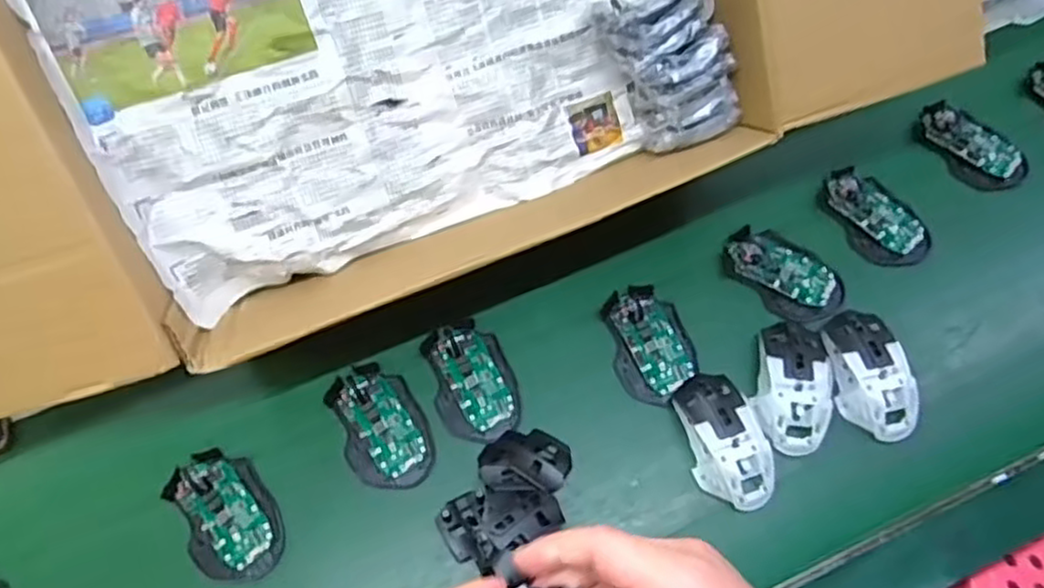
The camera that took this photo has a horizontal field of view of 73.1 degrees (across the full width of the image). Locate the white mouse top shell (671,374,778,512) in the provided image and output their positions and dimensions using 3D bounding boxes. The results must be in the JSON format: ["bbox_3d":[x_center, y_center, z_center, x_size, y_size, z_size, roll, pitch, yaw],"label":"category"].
[{"bbox_3d":[0.176,0.125,0.604,0.065,0.033,0.117,-12,68,-4],"label":"white mouse top shell"}]

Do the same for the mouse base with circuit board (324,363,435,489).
[{"bbox_3d":[-0.123,0.116,0.620,0.072,0.017,0.112,-23,67,-6],"label":"mouse base with circuit board"}]

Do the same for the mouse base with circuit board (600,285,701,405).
[{"bbox_3d":[0.120,0.044,0.647,0.073,0.017,0.107,-17,67,-3],"label":"mouse base with circuit board"}]

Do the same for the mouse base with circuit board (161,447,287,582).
[{"bbox_3d":[-0.248,0.186,0.592,0.073,0.021,0.112,-28,68,-8],"label":"mouse base with circuit board"}]

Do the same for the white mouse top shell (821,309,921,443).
[{"bbox_3d":[0.310,0.069,0.625,0.069,0.034,0.121,-11,68,-4],"label":"white mouse top shell"}]

